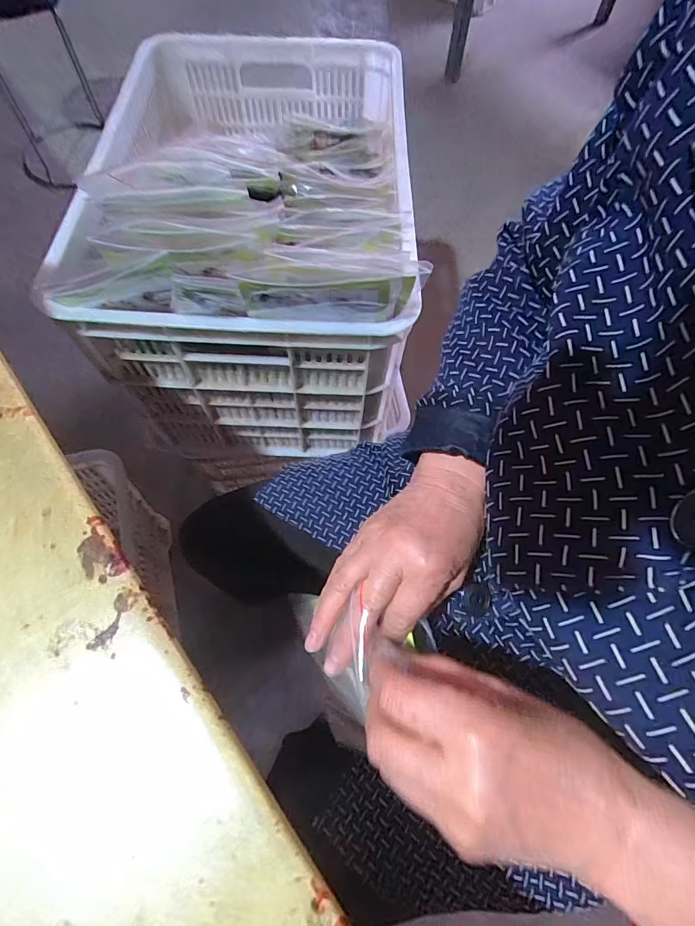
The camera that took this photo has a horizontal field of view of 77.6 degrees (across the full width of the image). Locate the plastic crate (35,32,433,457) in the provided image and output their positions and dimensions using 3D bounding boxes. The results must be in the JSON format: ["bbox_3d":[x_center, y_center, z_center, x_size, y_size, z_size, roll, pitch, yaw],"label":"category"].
[{"bbox_3d":[-0.121,-0.361,0.703,0.423,0.379,0.616,-1,66,-2],"label":"plastic crate"}]

